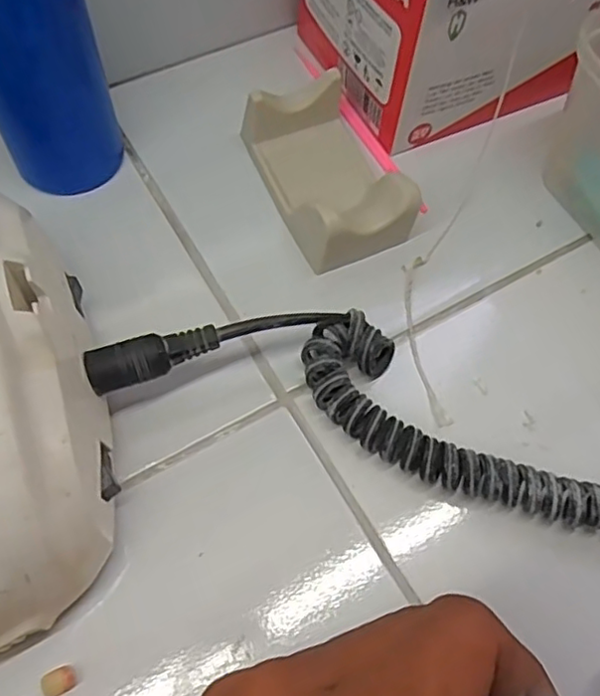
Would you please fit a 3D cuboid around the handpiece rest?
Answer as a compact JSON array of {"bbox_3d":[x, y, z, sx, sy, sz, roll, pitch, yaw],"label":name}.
[{"bbox_3d":[0.013,-0.076,0.276,0.049,0.033,0.089,-18,65,-12],"label":"handpiece rest"}]

